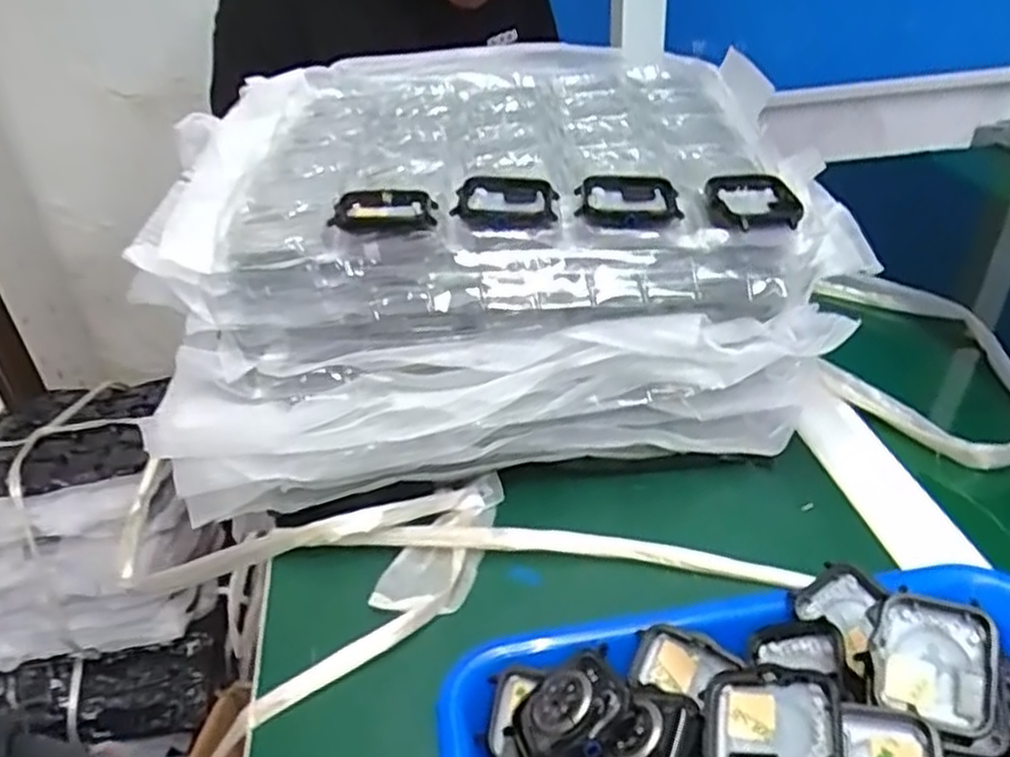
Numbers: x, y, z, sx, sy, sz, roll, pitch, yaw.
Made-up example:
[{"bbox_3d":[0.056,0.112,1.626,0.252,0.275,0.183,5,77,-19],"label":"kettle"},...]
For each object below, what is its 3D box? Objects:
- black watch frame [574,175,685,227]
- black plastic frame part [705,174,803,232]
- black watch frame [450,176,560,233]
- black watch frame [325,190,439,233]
[{"bbox_3d":[0.057,-0.084,0.365,0.047,0.011,0.045,-2,35,4],"label":"black watch frame"},{"bbox_3d":[0.115,-0.082,0.360,0.041,0.009,0.045,3,35,11],"label":"black plastic frame part"},{"bbox_3d":[0.000,-0.082,0.365,0.047,0.014,0.038,0,35,6],"label":"black watch frame"},{"bbox_3d":[-0.057,-0.080,0.367,0.049,0.008,0.036,-2,35,3],"label":"black watch frame"}]

